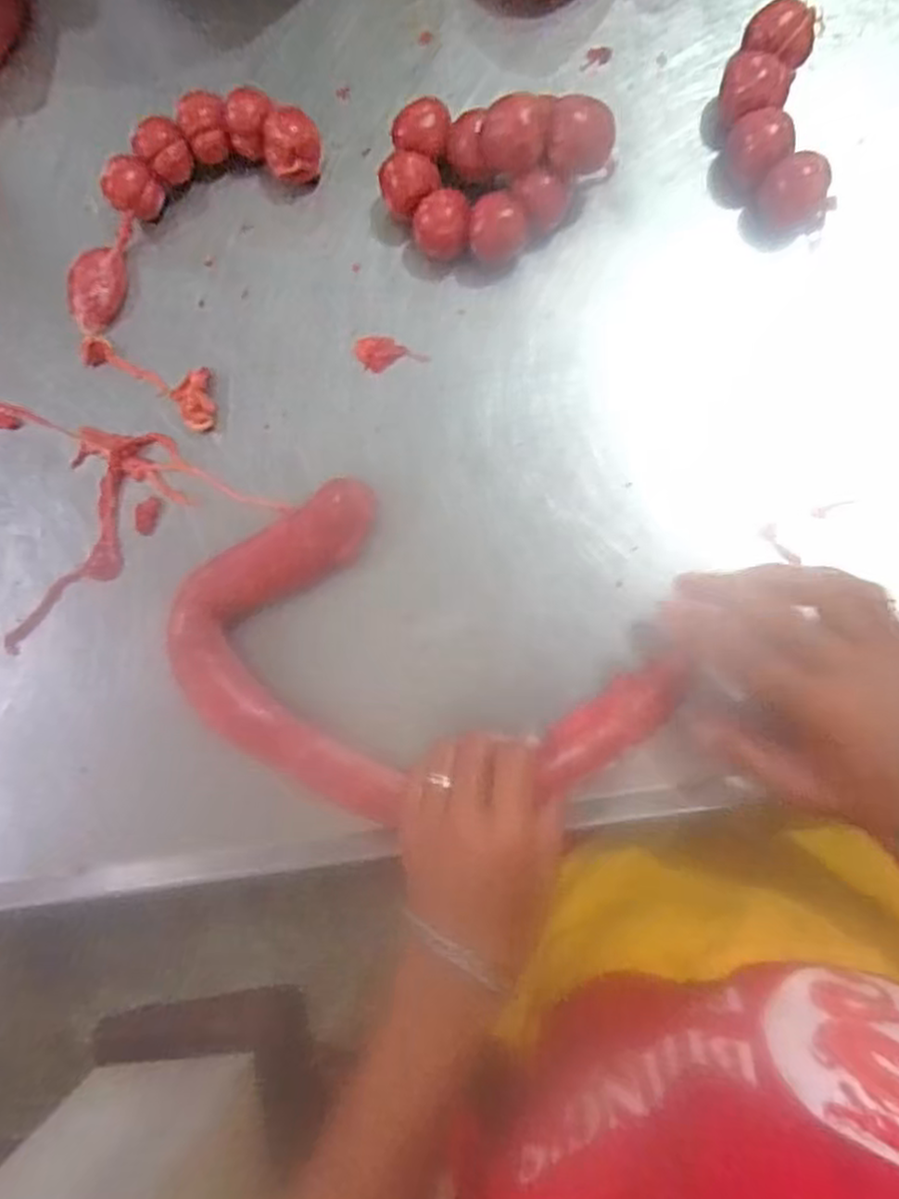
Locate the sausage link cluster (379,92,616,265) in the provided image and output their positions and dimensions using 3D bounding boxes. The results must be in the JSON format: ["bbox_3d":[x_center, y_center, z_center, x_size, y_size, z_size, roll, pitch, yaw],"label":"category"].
[{"bbox_3d":[0.022,-0.241,0.422,0.125,0.047,0.086,18,91,7],"label":"sausage link cluster"}]

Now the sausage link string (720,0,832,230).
[{"bbox_3d":[0.182,-0.268,0.410,0.050,0.032,0.117,-2,88,7],"label":"sausage link string"}]

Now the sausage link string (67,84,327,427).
[{"bbox_3d":[-0.169,-0.223,0.456,0.120,0.032,0.192,26,92,7],"label":"sausage link string"}]

